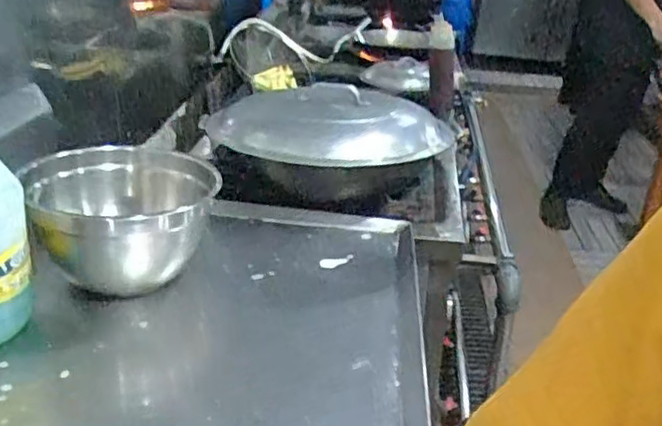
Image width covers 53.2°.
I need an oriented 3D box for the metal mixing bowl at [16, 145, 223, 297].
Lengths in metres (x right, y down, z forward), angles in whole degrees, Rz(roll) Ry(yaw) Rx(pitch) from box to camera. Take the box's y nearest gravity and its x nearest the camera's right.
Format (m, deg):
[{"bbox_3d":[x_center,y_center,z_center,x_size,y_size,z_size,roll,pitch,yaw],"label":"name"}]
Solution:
[{"bbox_3d":[-0.273,0.021,0.881,0.231,0.151,0.224,3,26,-2],"label":"metal mixing bowl"}]

